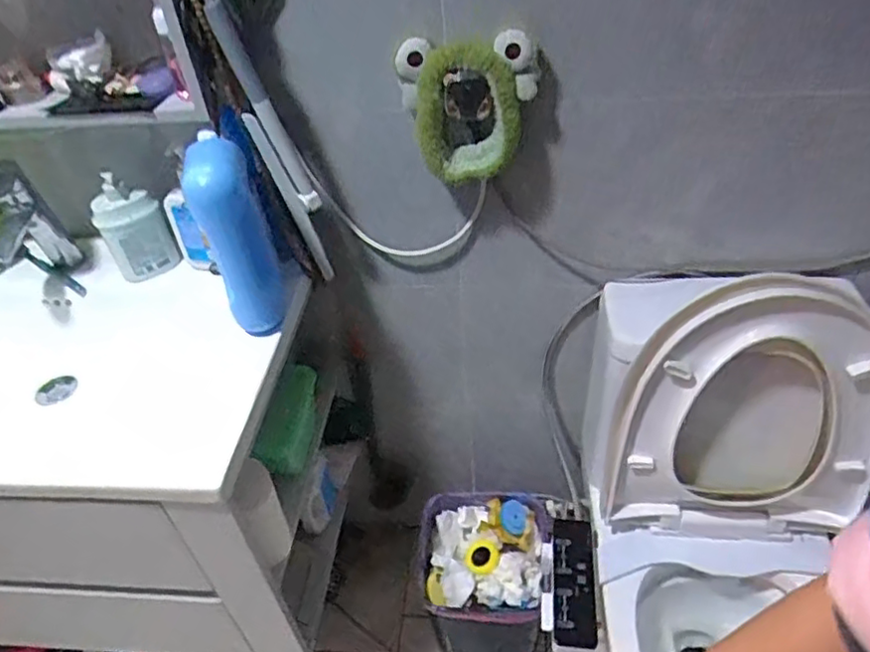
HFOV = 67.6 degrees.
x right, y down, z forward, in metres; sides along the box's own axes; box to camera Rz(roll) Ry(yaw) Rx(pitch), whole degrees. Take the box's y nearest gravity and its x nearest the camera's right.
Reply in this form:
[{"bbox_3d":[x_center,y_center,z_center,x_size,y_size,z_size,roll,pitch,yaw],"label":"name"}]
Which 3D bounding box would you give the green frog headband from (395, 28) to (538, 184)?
[{"bbox_3d":[0.041,-0.274,0.821,0.169,0.168,0.056,6,42,13],"label":"green frog headband"}]

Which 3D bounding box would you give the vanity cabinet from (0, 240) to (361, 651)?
[{"bbox_3d":[-0.564,0.199,1.023,0.764,0.454,0.436,-1,41,5],"label":"vanity cabinet"}]

